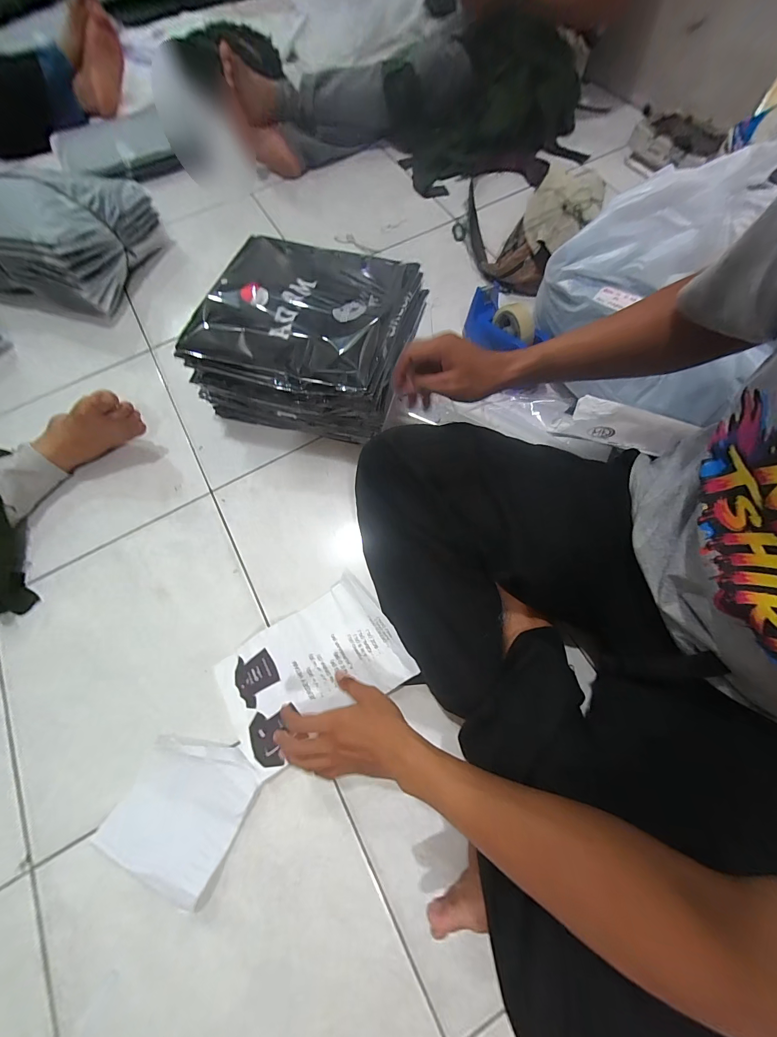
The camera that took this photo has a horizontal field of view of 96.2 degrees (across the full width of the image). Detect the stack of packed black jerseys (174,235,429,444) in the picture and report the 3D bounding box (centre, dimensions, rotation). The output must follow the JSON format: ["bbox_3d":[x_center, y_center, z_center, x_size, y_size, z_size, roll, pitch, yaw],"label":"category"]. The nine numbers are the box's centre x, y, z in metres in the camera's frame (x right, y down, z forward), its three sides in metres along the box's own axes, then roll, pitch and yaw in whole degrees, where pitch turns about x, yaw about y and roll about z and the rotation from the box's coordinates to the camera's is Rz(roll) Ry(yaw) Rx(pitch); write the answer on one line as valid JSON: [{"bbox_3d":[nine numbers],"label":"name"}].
[{"bbox_3d":[-0.131,-0.306,0.628,0.337,0.191,0.290,16,71,9],"label":"stack of packed black jerseys"}]

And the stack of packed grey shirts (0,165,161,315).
[{"bbox_3d":[-0.765,-0.640,0.783,0.361,0.178,0.280,11,71,7],"label":"stack of packed grey shirts"}]

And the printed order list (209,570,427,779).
[{"bbox_3d":[-0.113,0.222,0.518,0.272,0.029,0.172,-32,70,-10],"label":"printed order list"}]

